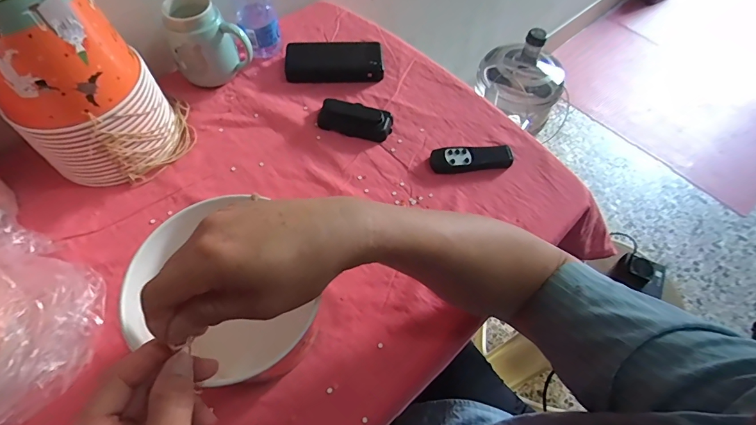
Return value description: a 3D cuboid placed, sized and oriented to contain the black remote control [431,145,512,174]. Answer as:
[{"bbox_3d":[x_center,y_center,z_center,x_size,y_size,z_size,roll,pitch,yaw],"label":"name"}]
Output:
[{"bbox_3d":[0.132,-0.074,0.564,0.116,0.019,0.038,-1,60,-3],"label":"black remote control"}]

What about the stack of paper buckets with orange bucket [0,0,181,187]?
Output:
[{"bbox_3d":[-0.348,-0.154,0.467,0.152,0.232,0.134,-9,61,-8],"label":"stack of paper buckets with orange bucket"}]

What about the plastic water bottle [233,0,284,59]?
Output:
[{"bbox_3d":[-0.188,-0.316,0.612,0.063,0.154,0.055,-14,61,-10],"label":"plastic water bottle"}]

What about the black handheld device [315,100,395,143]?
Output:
[{"bbox_3d":[-0.035,-0.136,0.591,0.107,0.019,0.050,19,61,8],"label":"black handheld device"}]

